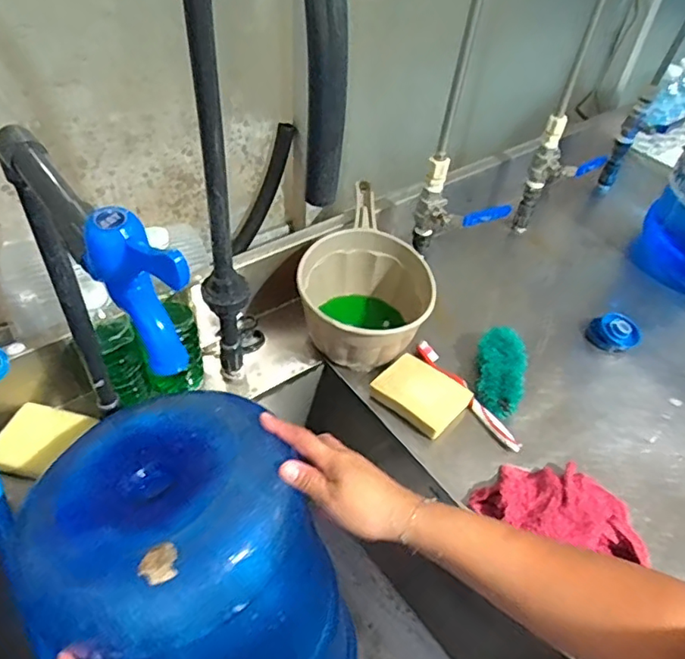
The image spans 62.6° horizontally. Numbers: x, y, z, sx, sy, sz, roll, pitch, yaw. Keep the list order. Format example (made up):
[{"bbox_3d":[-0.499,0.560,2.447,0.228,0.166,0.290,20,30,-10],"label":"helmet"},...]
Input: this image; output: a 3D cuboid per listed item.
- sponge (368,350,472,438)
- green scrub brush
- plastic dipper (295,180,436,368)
[{"bbox_3d":[0.097,0.081,0.691,0.100,0.031,0.077,34,52,26],"label":"sponge"},{"bbox_3d":[0.200,0.056,0.716,0.063,0.045,0.128,11,45,7],"label":"green scrub brush"},{"bbox_3d":[0.028,-0.070,0.765,0.165,0.113,0.285,1,45,-3],"label":"plastic dipper"}]

